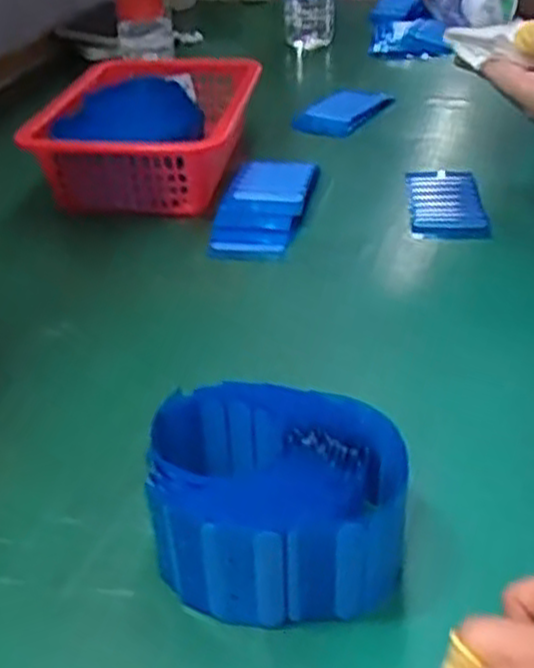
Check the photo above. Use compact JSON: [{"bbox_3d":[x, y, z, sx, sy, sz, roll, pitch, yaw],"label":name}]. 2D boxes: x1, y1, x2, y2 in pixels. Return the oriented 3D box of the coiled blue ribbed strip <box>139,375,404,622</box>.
[{"bbox_3d":[0.004,0.067,0.310,0.096,0.053,0.076,4,35,9],"label":"coiled blue ribbed strip"}]

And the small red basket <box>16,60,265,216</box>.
[{"bbox_3d":[-0.094,-0.173,0.653,0.161,0.062,0.218,2,35,7],"label":"small red basket"}]

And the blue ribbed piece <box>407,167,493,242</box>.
[{"bbox_3d":[0.136,-0.103,0.596,0.053,0.006,0.119,2,35,7],"label":"blue ribbed piece"}]

